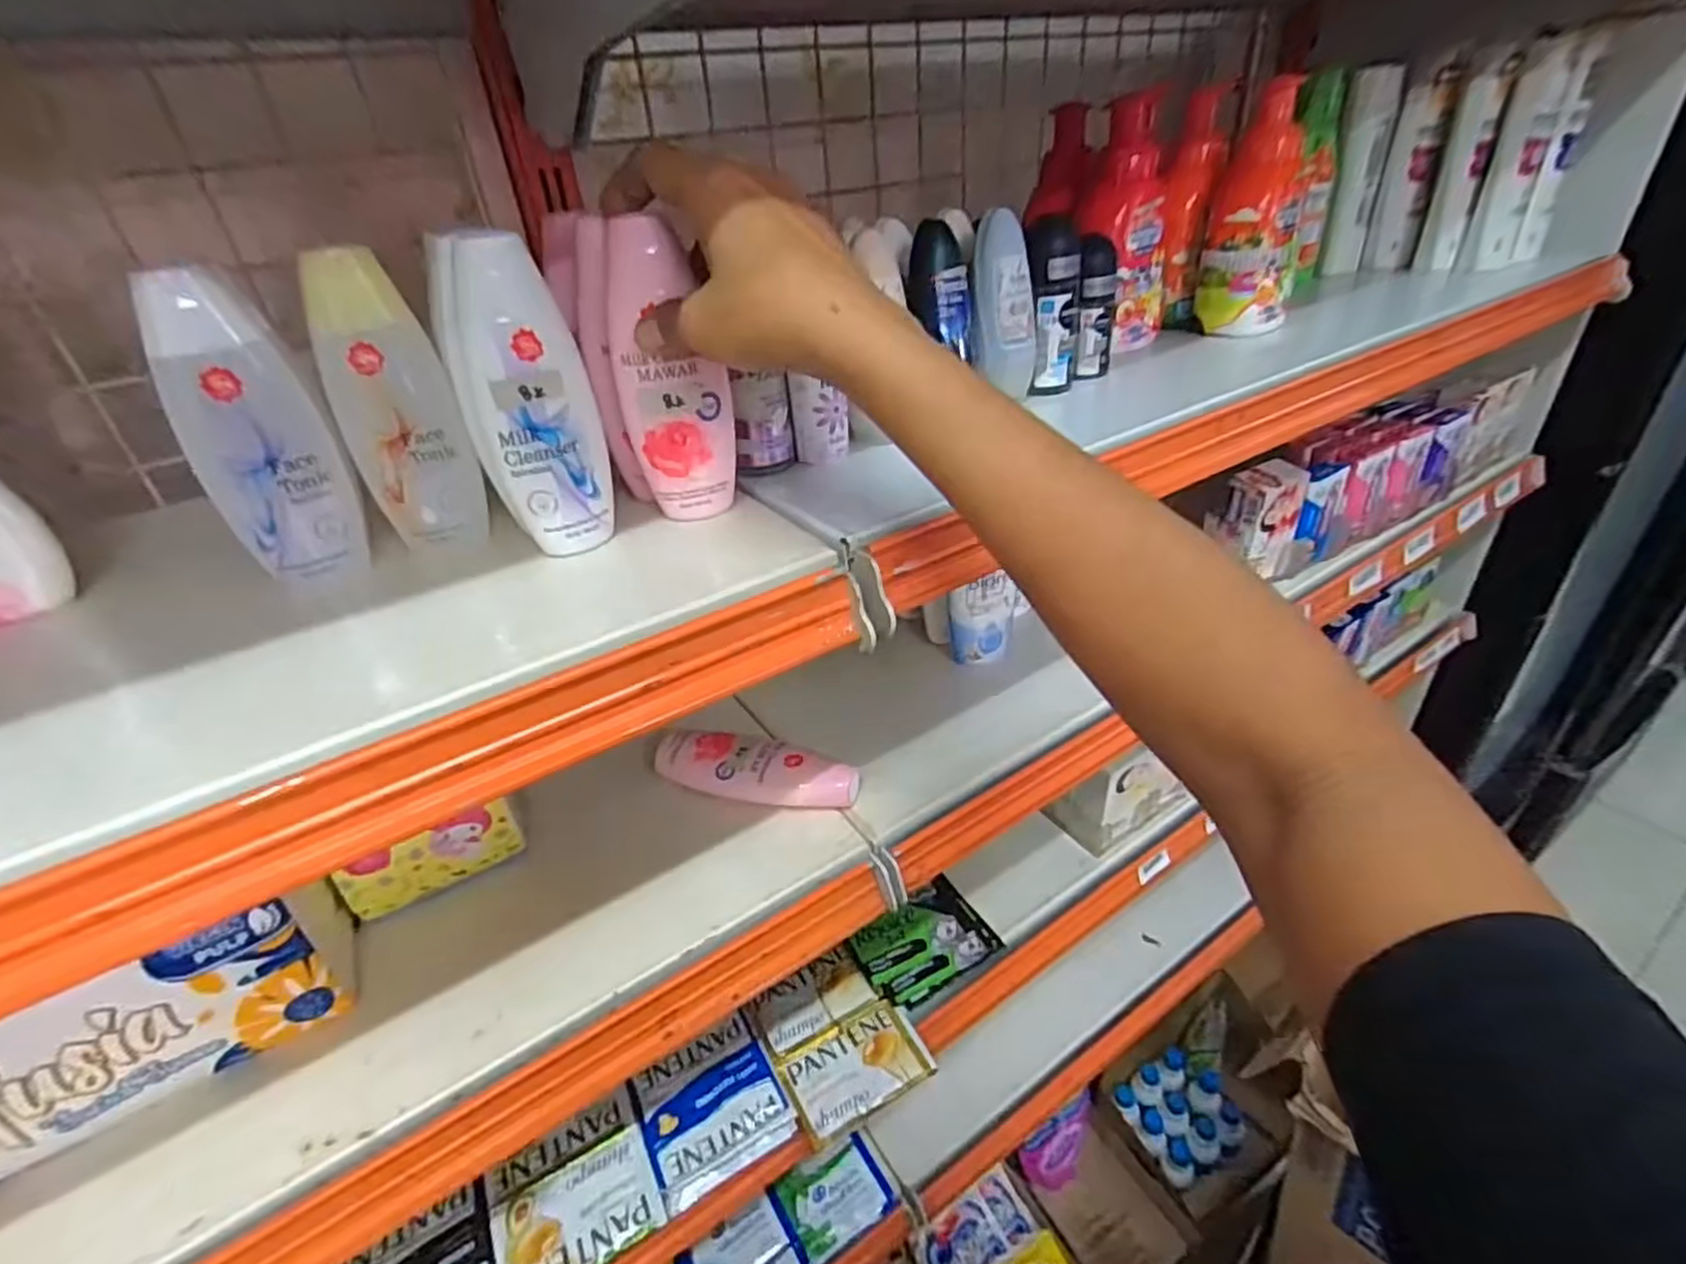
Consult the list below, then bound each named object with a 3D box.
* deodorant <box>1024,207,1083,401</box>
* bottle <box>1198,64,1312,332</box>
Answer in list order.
[{"bbox_3d":[0.135,-0.209,0.476,0.032,0.102,0.033,5,35,16],"label":"deodorant"},{"bbox_3d":[0.305,-0.307,0.547,0.063,0.155,0.051,8,36,20],"label":"bottle"}]

